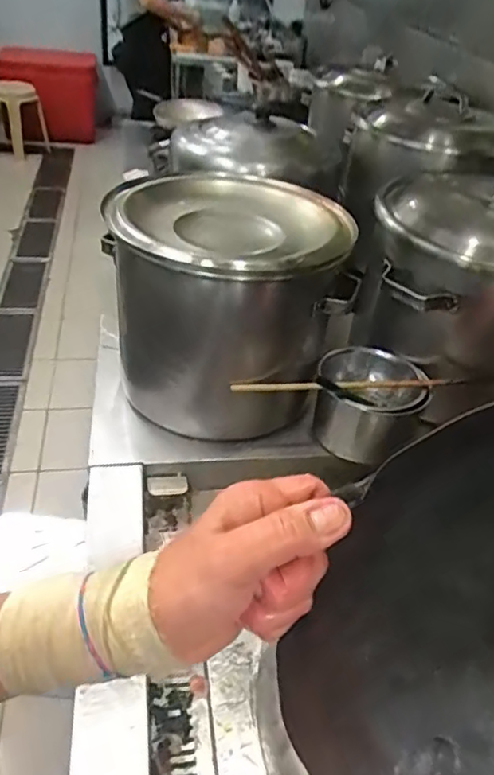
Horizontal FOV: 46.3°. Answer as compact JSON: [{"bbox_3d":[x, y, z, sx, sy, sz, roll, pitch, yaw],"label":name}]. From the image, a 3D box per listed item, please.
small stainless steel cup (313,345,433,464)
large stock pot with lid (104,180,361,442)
[{"bbox_3d":[0.193,0.021,0.931,0.166,0.120,0.154,5,38,-4],"label":"small stainless steel cup"},{"bbox_3d":[-0.048,-0.144,0.943,0.322,0.334,0.322,5,38,-4],"label":"large stock pot with lid"}]

